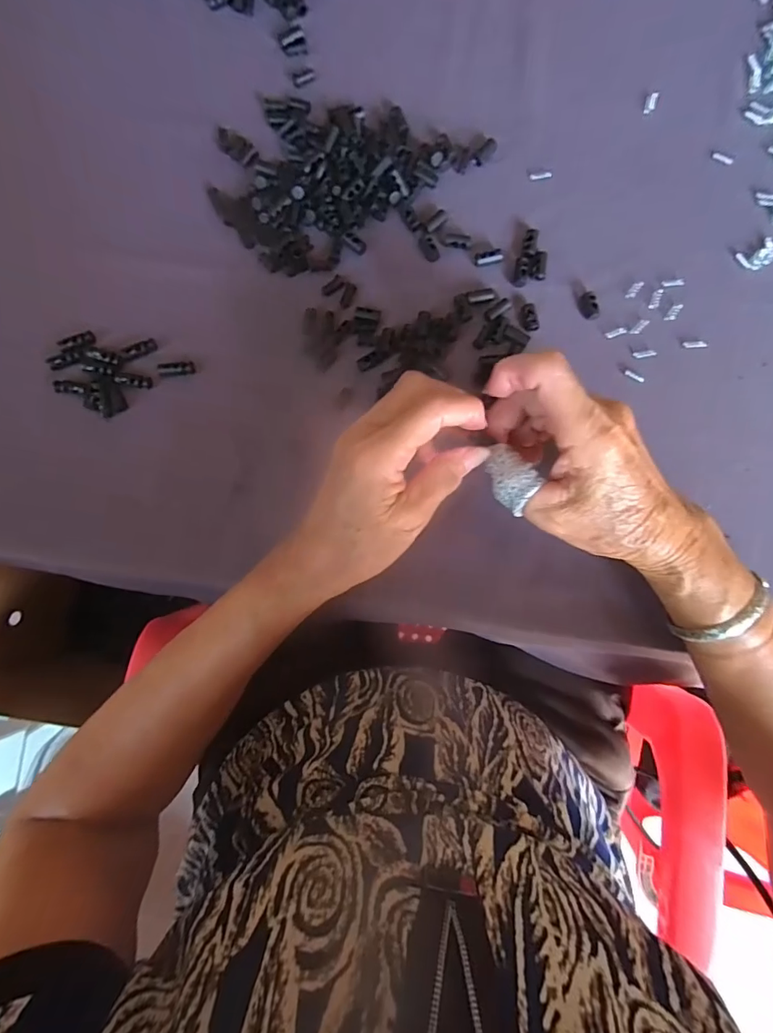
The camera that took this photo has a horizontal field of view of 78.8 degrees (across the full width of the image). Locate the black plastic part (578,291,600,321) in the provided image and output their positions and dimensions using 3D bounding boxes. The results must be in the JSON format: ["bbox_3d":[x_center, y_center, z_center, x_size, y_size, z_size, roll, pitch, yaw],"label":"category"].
[{"bbox_3d":[0.144,-0.149,0.333,0.014,0.005,0.020,-18,85,1],"label":"black plastic part"}]

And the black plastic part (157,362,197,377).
[{"bbox_3d":[-0.152,-0.108,0.342,0.027,0.004,0.010,-2,85,2],"label":"black plastic part"}]

